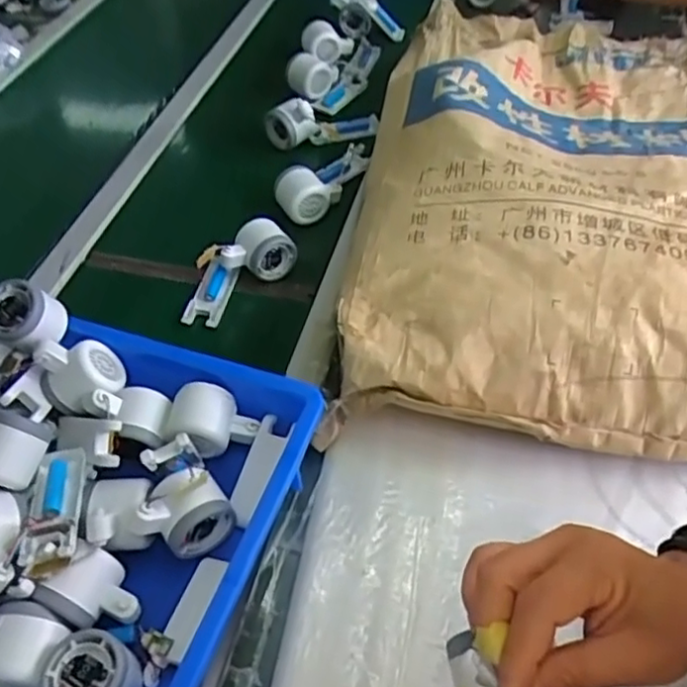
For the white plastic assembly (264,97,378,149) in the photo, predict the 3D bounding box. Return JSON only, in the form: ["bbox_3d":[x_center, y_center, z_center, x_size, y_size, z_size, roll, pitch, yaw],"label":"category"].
[{"bbox_3d":[-0.029,-0.322,0.955,0.152,0.074,0.058,-7,47,-21],"label":"white plastic assembly"}]

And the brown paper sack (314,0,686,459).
[{"bbox_3d":[0.266,-0.201,0.794,0.443,0.135,0.723,7,49,8],"label":"brown paper sack"}]

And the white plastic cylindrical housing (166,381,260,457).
[{"bbox_3d":[-0.118,0.070,0.602,0.078,0.044,0.055,8,52,9],"label":"white plastic cylindrical housing"}]

